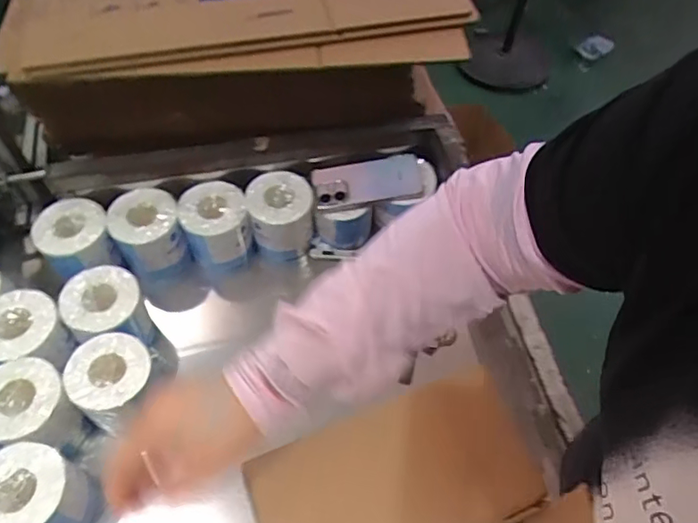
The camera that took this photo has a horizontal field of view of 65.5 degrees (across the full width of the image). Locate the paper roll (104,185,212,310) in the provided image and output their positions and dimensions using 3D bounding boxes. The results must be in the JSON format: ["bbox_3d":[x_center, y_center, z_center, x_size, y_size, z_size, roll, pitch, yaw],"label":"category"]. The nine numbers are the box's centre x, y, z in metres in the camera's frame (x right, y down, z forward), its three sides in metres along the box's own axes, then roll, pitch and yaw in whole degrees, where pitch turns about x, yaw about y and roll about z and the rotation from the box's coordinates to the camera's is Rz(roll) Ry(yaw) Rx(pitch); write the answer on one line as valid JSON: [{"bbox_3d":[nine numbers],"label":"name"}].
[{"bbox_3d":[-0.304,-0.013,0.873,0.093,0.214,0.089,2,56,-2],"label":"paper roll"}]

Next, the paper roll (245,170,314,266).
[{"bbox_3d":[-0.108,-0.071,0.876,0.101,0.119,0.092,-4,57,-6],"label":"paper roll"}]

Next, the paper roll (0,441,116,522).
[{"bbox_3d":[-0.351,0.276,0.624,0.116,0.118,0.103,20,57,10],"label":"paper roll"}]

